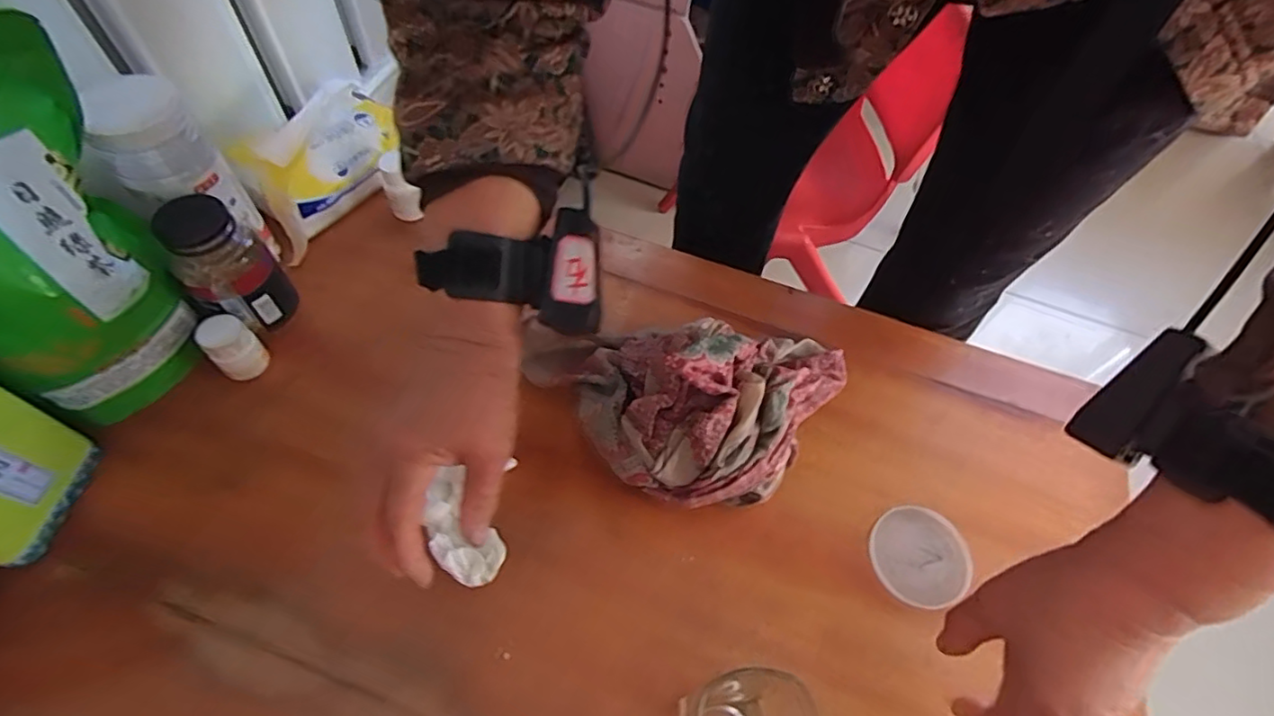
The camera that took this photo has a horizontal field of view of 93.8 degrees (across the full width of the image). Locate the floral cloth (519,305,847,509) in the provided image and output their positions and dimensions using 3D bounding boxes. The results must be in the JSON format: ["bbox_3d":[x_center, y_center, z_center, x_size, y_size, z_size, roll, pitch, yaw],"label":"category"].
[{"bbox_3d":[0.040,0.026,0.435,0.236,0.116,0.139,4,59,-2],"label":"floral cloth"}]

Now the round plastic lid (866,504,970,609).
[{"bbox_3d":[0.208,0.146,0.438,0.071,0.007,0.070,2,60,-3],"label":"round plastic lid"}]

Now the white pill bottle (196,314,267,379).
[{"bbox_3d":[-0.316,-0.008,0.467,0.031,0.050,0.033,39,64,17],"label":"white pill bottle"}]

